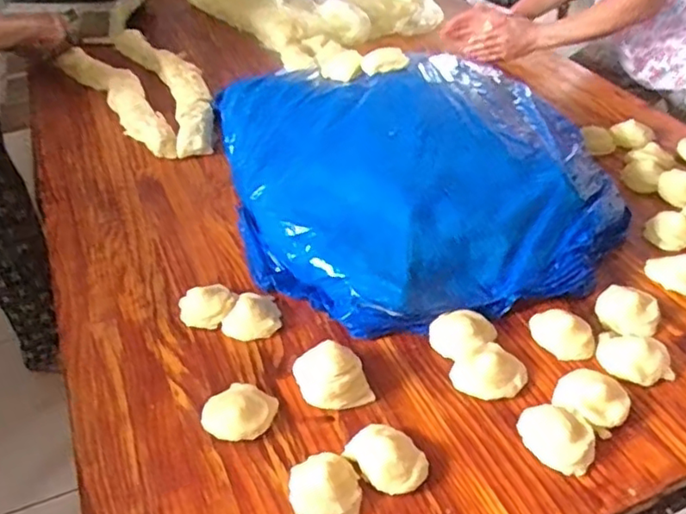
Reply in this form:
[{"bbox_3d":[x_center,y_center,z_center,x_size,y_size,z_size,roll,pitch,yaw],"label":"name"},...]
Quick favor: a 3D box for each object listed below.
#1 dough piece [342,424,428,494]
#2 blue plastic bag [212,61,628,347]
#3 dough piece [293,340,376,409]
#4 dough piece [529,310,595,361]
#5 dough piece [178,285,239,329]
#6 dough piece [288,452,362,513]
[{"bbox_3d":[0.052,0.226,0.725,0.069,0.035,0.089,-30,48,-27],"label":"dough piece"},{"bbox_3d":[0.114,-0.165,1.099,0.583,0.116,0.649,-11,42,-9],"label":"blue plastic bag"},{"bbox_3d":[-0.012,0.149,0.800,0.095,0.066,0.061,-7,41,-4],"label":"dough piece"},{"bbox_3d":[0.295,0.100,0.855,0.056,0.030,0.087,-29,48,-27],"label":"dough piece"},{"bbox_3d":[-0.193,0.074,0.917,0.075,0.034,0.065,-25,46,-23],"label":"dough piece"},{"bbox_3d":[-0.019,0.254,0.700,0.075,0.034,0.082,-2,41,1],"label":"dough piece"}]

